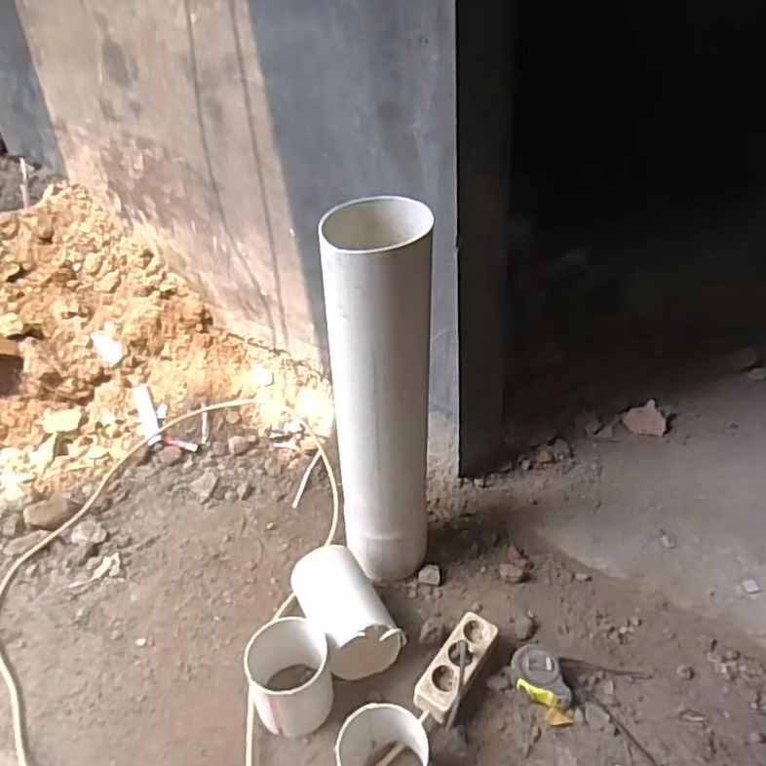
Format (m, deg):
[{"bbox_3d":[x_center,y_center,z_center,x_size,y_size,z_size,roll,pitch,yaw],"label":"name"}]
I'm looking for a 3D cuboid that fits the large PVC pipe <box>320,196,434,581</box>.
[{"bbox_3d":[0.004,0.067,0.975,0.146,0.627,0.130,-5,31,-1],"label":"large PVC pipe"}]

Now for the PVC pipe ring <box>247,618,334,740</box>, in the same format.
[{"bbox_3d":[-0.129,0.423,0.934,0.113,0.105,0.140,-11,32,-10],"label":"PVC pipe ring"}]

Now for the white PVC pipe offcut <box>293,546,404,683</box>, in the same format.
[{"bbox_3d":[-0.059,0.363,1.036,0.115,0.126,0.195,-17,33,-19],"label":"white PVC pipe offcut"}]

